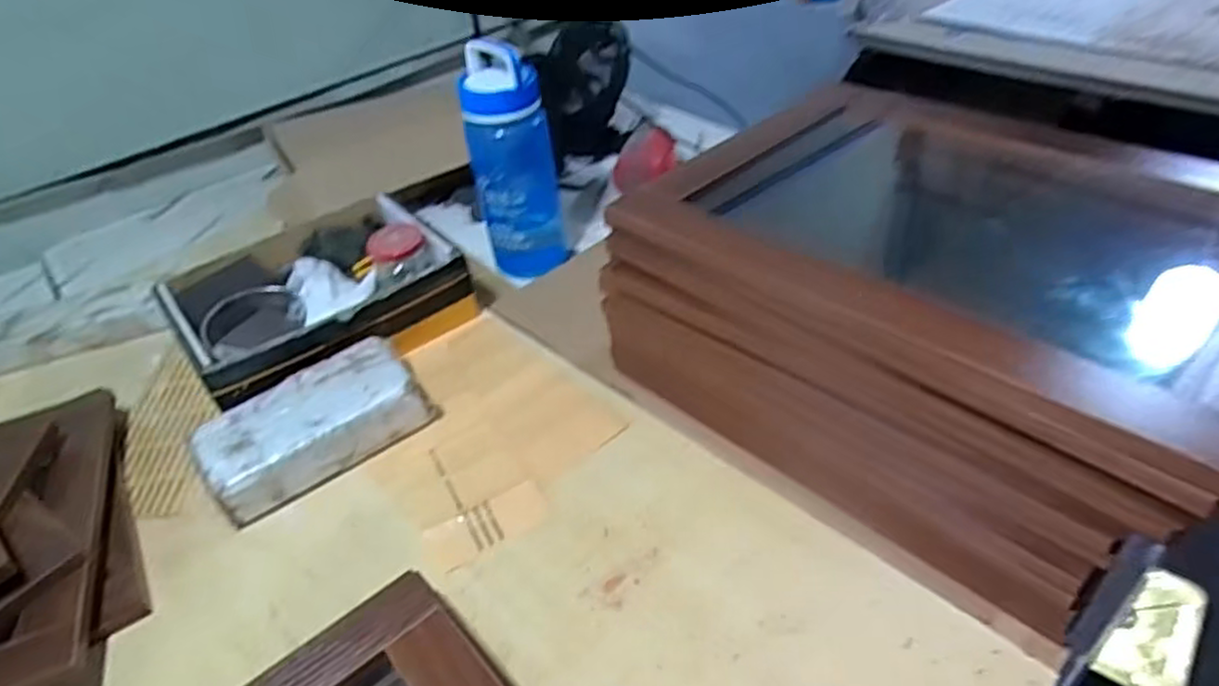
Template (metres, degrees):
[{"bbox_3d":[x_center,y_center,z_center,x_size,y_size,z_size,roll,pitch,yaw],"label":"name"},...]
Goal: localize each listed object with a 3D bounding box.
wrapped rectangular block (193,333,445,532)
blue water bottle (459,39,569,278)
[{"bbox_3d":[-0.293,0.082,0.731,0.213,0.058,0.110,-30,45,-25],"label":"wrapped rectangular block"},{"bbox_3d":[-0.118,-0.223,0.912,0.104,0.266,0.088,-9,40,-1],"label":"blue water bottle"}]

